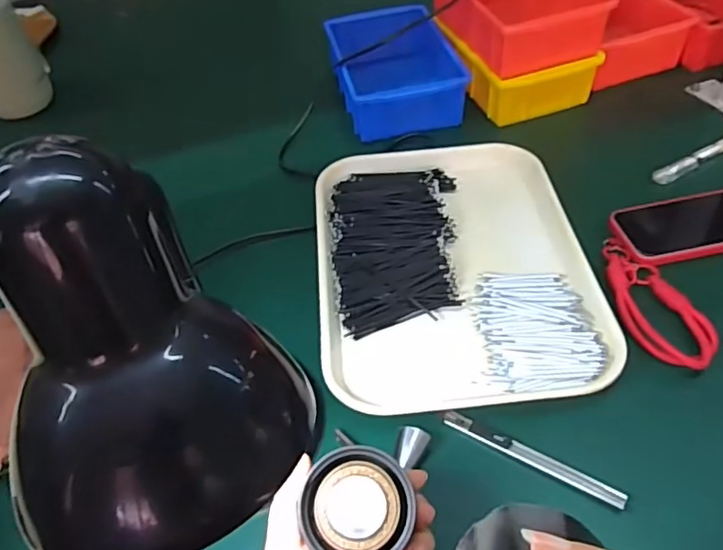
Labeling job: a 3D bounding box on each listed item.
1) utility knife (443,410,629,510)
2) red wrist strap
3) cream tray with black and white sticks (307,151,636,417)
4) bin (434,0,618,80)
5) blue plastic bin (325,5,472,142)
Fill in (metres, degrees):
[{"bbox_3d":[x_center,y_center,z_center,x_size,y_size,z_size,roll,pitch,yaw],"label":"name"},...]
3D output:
[{"bbox_3d":[0.117,0.125,0.407,0.127,0.005,0.012,23,54,23],"label":"utility knife"},{"bbox_3d":[0.234,0.022,0.484,0.063,0.011,0.134,-18,49,-11],"label":"red wrist strap"},{"bbox_3d":[0.077,-0.016,0.529,0.226,0.026,0.290,-7,48,-1],"label":"cream tray with black and white sticks"},{"bbox_3d":[0.180,-0.309,0.681,0.148,0.067,0.183,-15,49,-8],"label":"bin"},{"bbox_3d":[0.038,-0.251,0.716,0.137,0.062,0.194,-9,48,-3],"label":"blue plastic bin"}]

